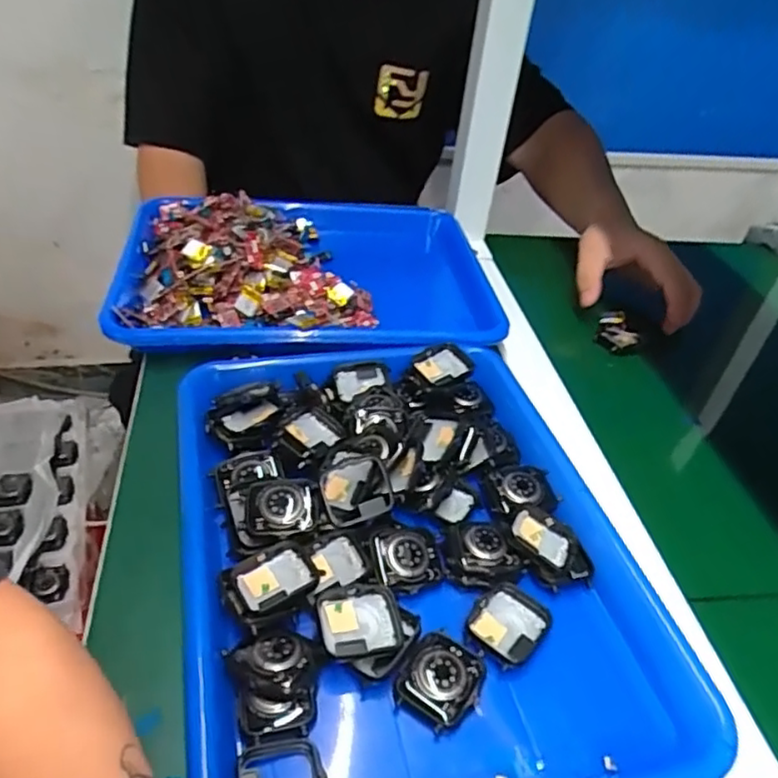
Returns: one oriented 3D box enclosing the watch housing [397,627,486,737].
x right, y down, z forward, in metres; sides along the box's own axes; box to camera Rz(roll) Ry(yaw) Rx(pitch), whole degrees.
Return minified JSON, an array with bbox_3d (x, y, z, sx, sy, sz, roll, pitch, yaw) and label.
[{"bbox_3d":[0.028,0.145,0.323,0.037,0.007,0.043,27,43,23],"label":"watch housing"}]

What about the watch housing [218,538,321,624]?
[{"bbox_3d":[-0.064,0.104,0.349,0.049,0.011,0.039,-17,44,-26],"label":"watch housing"}]

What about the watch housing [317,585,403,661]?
[{"bbox_3d":[-0.015,0.122,0.336,0.042,0.009,0.036,-4,40,-13],"label":"watch housing"}]

